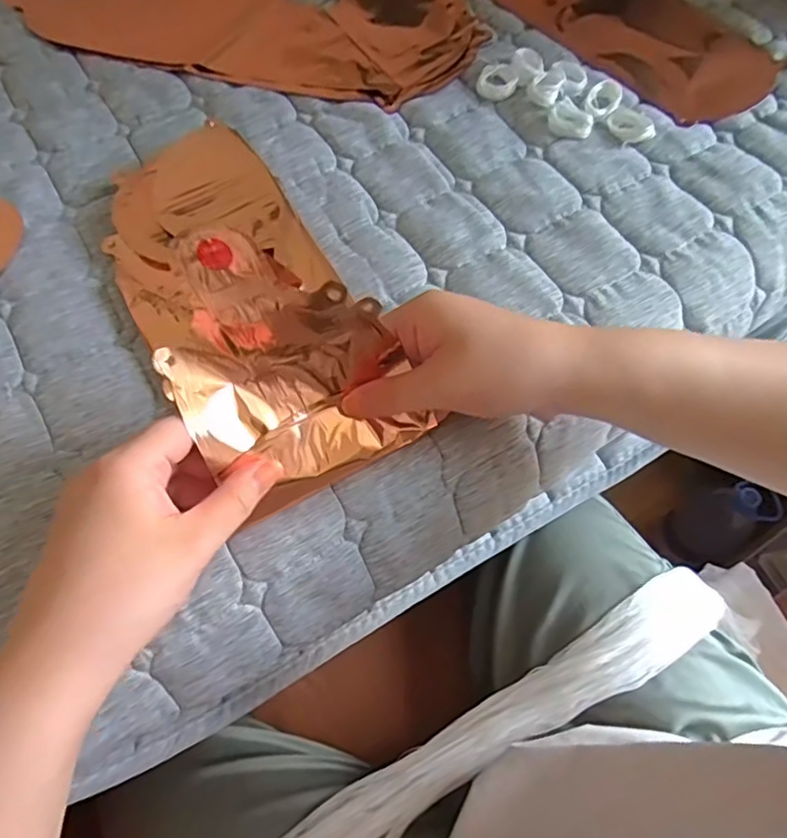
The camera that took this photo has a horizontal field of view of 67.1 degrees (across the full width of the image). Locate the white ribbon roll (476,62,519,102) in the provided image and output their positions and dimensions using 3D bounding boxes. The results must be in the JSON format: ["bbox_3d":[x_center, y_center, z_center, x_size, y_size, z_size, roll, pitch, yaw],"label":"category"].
[{"bbox_3d":[0.082,-0.269,0.472,0.031,0.007,0.032,-1,81,5],"label":"white ribbon roll"}]

